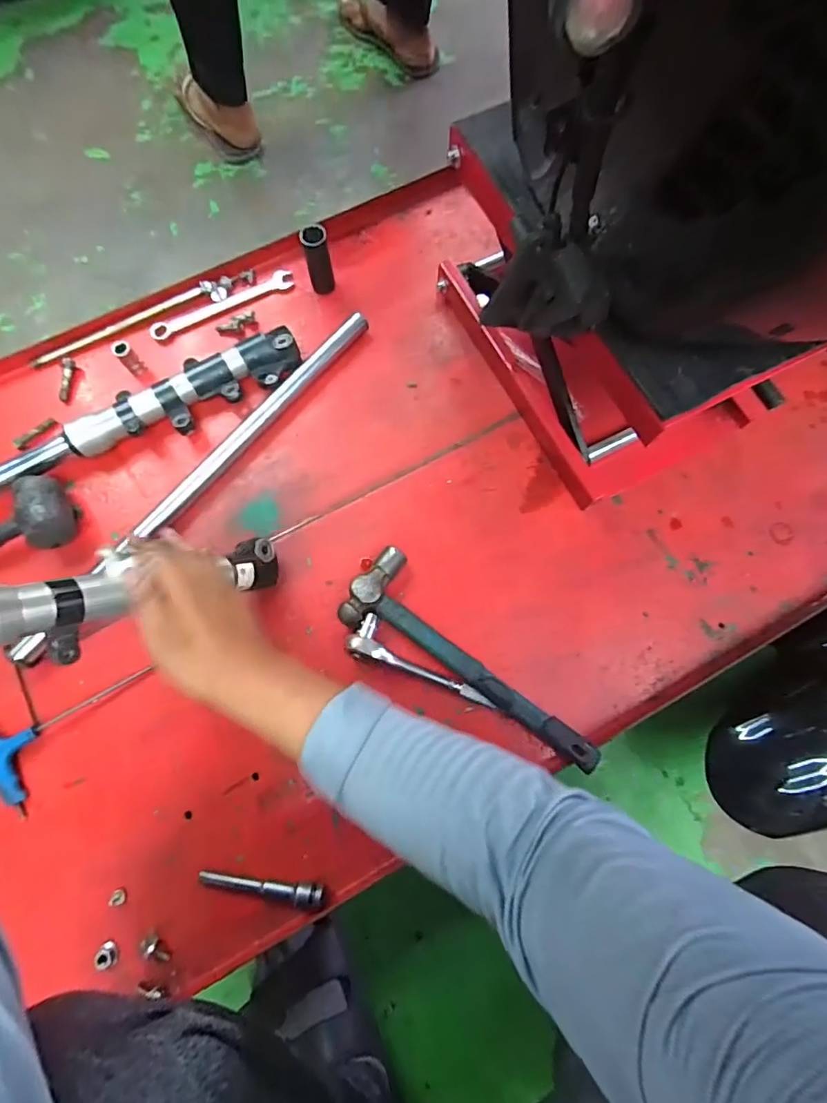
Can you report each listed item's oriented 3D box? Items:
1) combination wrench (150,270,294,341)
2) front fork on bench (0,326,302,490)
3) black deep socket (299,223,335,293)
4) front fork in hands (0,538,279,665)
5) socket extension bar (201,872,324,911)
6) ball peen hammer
[{"bbox_3d":[-0.251,-0.324,0.655,0.193,0.010,0.025,-26,78,-7],"label":"combination wrench"},{"bbox_3d":[-0.332,-0.148,0.590,0.434,0.042,0.075,-30,78,-8],"label":"front fork on bench"},{"bbox_3d":[-0.120,-0.368,0.631,0.030,0.077,0.036,-13,77,-4],"label":"black deep socket"},{"bbox_3d":[-0.269,0.044,0.364,0.052,0.415,0.058,-38,77,30],"label":"front fork in hands"},{"bbox_3d":[-0.145,0.324,0.477,0.119,0.014,0.022,7,76,1],"label":"socket extension bar"},{"bbox_3d":[0.059,0.120,0.524,0.294,0.050,0.090,38,79,8],"label":"ball peen hammer"}]

